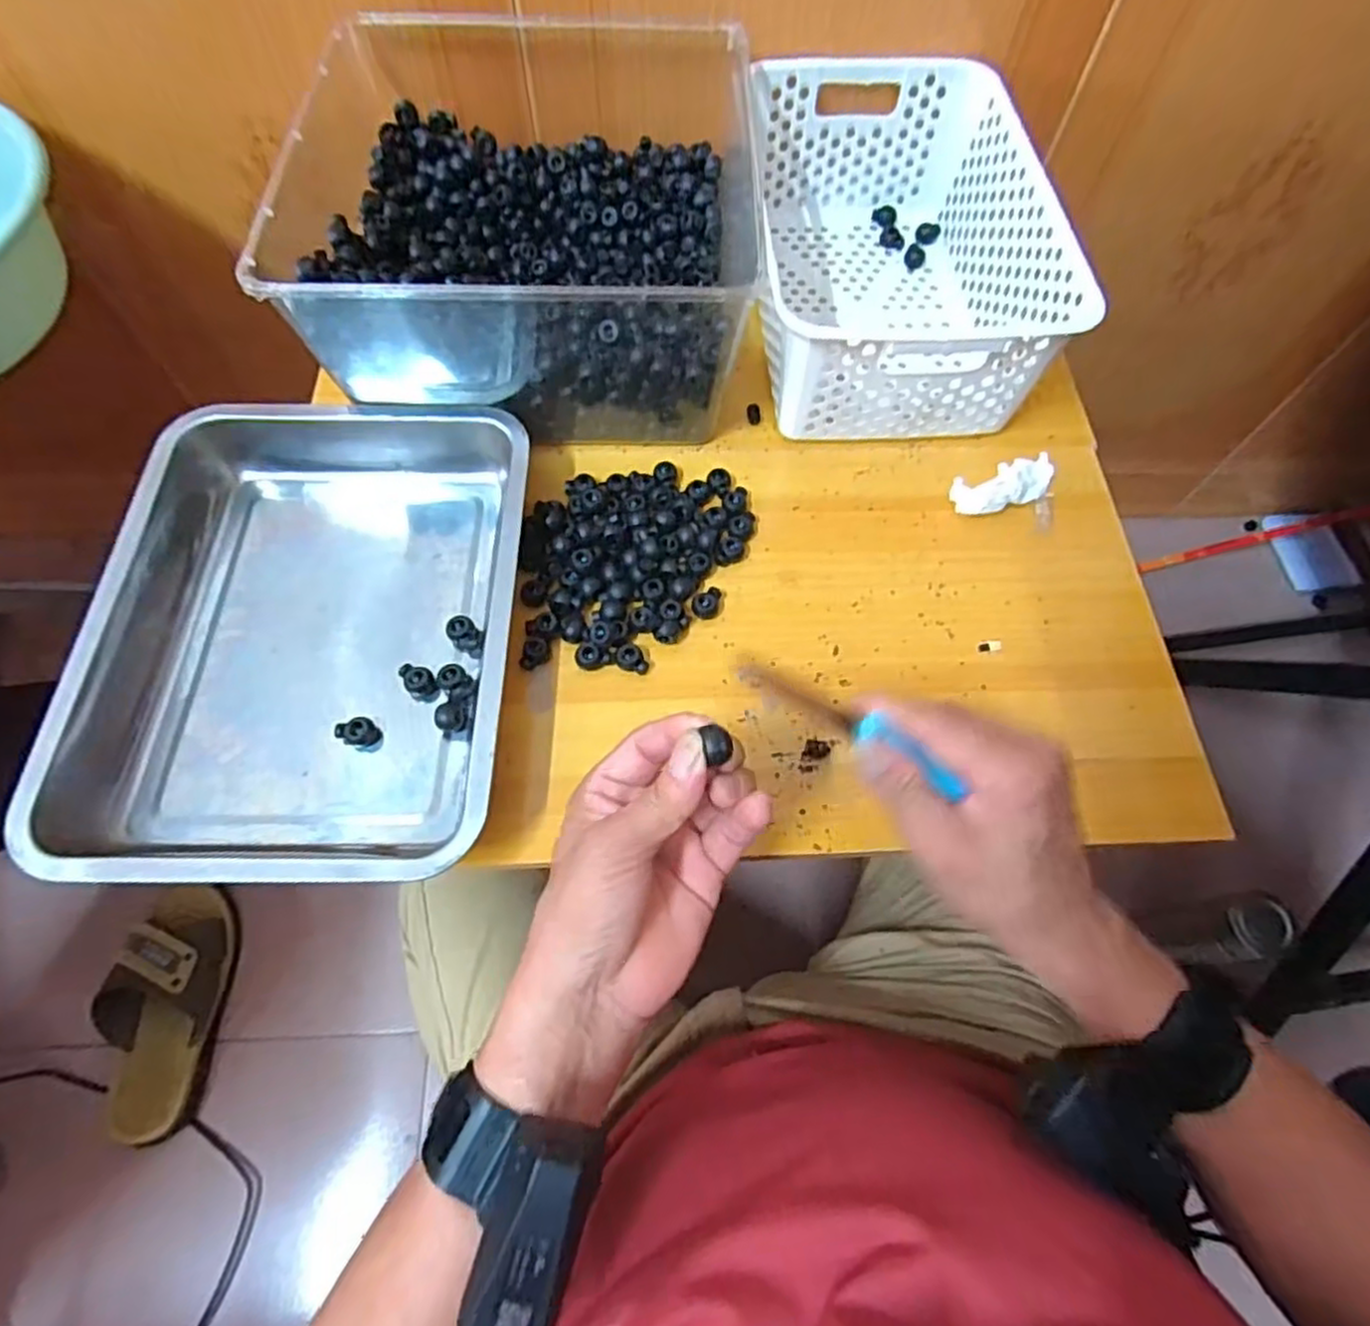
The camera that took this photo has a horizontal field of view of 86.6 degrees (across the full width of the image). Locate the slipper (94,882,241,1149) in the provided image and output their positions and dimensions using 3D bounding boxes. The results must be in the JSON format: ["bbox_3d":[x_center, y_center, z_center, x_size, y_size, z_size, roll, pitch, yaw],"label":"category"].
[{"bbox_3d":[-0.555,0.374,0.775,0.119,0.065,0.231,-5,65,-4],"label":"slipper"}]

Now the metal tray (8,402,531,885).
[{"bbox_3d":[-0.226,-0.024,0.450,0.243,0.057,0.316,1,65,-1],"label":"metal tray"}]

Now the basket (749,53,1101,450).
[{"bbox_3d":[0.151,-0.311,0.556,0.201,0.113,0.302,-2,65,-2],"label":"basket"}]

